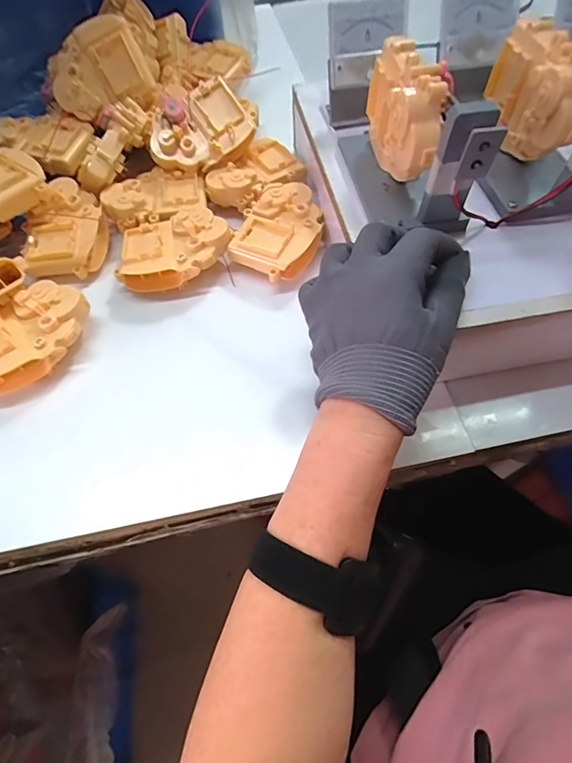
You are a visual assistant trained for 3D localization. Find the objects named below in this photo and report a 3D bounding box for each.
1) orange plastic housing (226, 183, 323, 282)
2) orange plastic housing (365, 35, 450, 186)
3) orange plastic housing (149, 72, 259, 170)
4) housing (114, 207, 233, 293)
[{"bbox_3d":[-0.004,-0.144,0.383,0.073,0.032,0.101,20,63,13],"label":"orange plastic housing"},{"bbox_3d":[0.084,-0.185,0.296,0.033,0.078,0.096,-3,60,1],"label":"orange plastic housing"},{"bbox_3d":[-0.084,-0.253,0.414,0.101,0.024,0.070,-42,97,-5],"label":"orange plastic housing"},{"bbox_3d":[-0.101,-0.120,0.376,0.099,0.033,0.065,-7,60,-1],"label":"housing"}]

